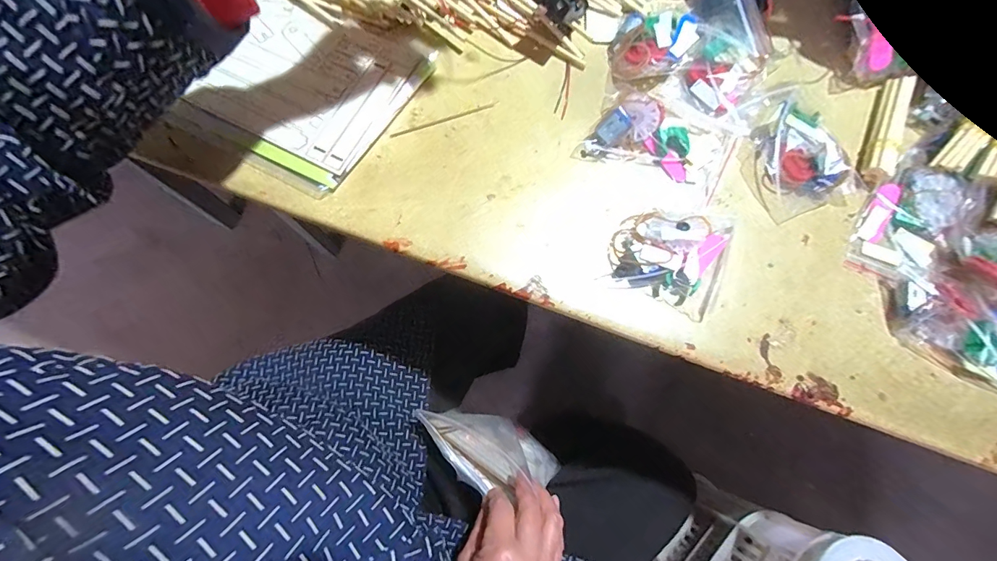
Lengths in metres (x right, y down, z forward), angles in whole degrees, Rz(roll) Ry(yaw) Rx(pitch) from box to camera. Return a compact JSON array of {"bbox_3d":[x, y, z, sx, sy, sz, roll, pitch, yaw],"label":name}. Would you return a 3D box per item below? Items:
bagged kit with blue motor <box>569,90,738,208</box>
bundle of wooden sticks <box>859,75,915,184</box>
[{"bbox_3d":[0.133,-0.113,0.343,0.116,0.024,0.071,25,76,5],"label":"bagged kit with blue motor"},{"bbox_3d":[0.322,-0.126,0.351,0.018,0.022,0.100,26,76,6],"label":"bundle of wooden sticks"}]

